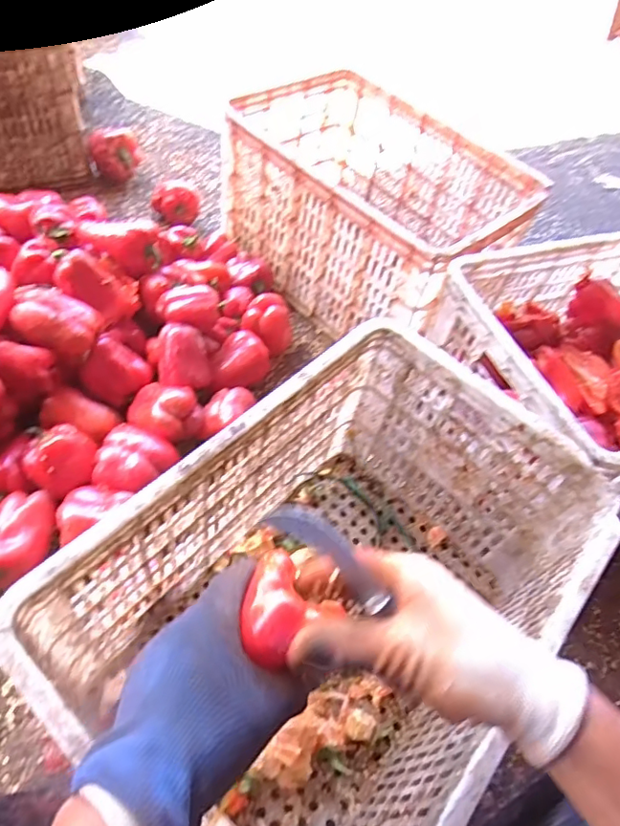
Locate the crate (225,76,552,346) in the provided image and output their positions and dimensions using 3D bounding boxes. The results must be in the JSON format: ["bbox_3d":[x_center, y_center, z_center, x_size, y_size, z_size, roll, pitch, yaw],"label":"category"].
[{"bbox_3d":[0.101,-0.354,0.968,0.485,0.241,0.293,42,57,19],"label":"crate"}]

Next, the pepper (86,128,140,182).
[{"bbox_3d":[-0.402,-0.530,1.134,0.100,0.091,0.081,-10,57,-18],"label":"pepper"}]

